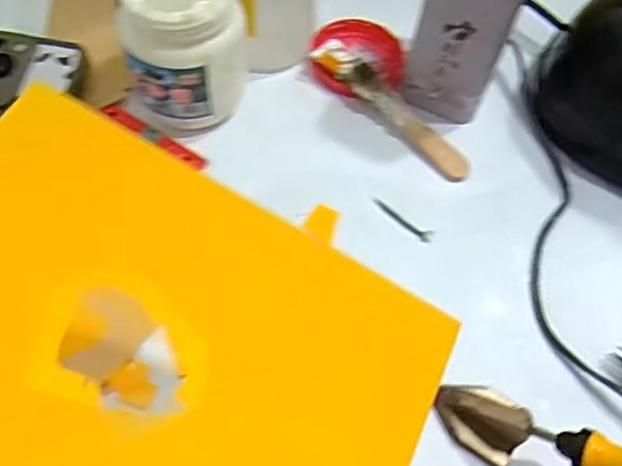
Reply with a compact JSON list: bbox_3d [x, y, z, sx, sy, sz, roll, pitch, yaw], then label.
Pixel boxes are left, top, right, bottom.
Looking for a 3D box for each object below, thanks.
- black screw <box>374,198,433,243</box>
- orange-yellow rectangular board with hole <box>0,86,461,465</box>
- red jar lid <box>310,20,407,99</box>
[{"bbox_3d":[0.059,-0.009,0.417,0.045,0.004,0.007,36,64,16],"label":"black screw"},{"bbox_3d":[-0.052,0.047,0.225,0.190,0.005,0.147,31,65,-5],"label":"orange-yellow rectangular board with hole"},{"bbox_3d":[0.035,-0.130,0.479,0.069,0.018,0.076,7,59,0],"label":"red jar lid"}]

